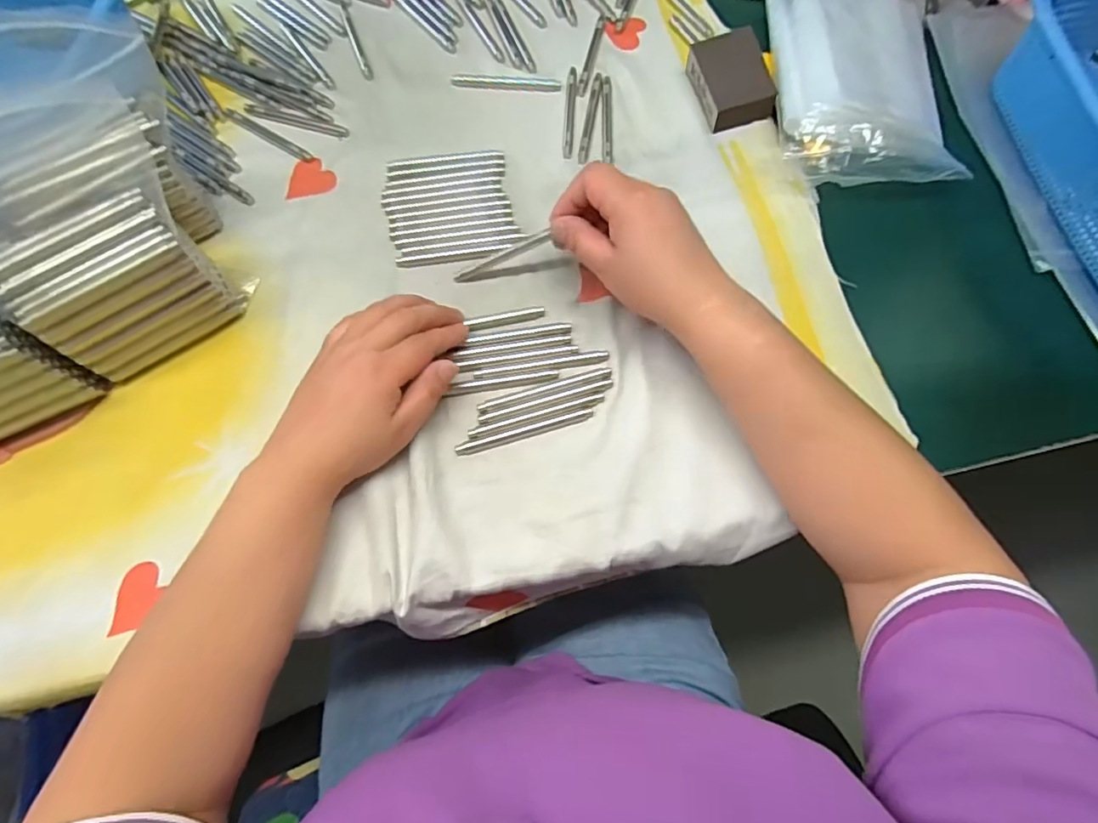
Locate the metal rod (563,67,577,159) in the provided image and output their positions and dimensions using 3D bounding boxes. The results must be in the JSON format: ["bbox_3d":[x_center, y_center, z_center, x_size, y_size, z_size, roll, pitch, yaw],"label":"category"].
[{"bbox_3d":[0.018,-0.250,0.463,0.009,0.004,0.095,3,71,2],"label":"metal rod"}]

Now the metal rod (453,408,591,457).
[{"bbox_3d":[-0.016,0.013,0.372,0.092,0.006,0.009,-16,71,-4],"label":"metal rod"}]

